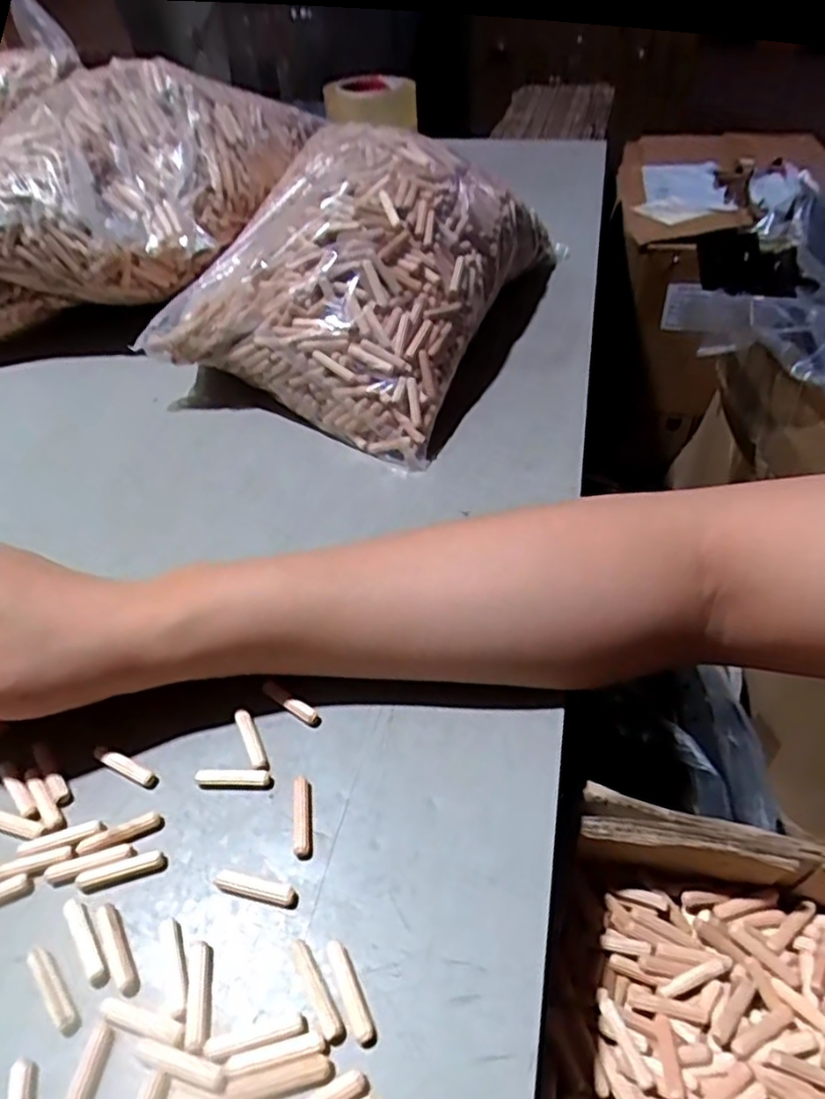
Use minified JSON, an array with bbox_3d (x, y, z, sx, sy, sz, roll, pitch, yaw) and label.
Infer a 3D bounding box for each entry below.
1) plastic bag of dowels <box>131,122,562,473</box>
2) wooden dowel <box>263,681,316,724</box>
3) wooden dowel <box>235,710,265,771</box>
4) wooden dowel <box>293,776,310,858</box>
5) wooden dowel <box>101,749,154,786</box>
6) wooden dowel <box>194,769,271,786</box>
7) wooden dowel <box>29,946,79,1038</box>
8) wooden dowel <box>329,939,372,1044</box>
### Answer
[{"bbox_3d":[-0.039,-0.212,0.486,0.206,0.118,0.300,14,46,15],"label":"plastic bag of dowels"},{"bbox_3d":[-0.052,0.065,0.283,0.027,0.005,0.006,22,49,22],"label":"wooden dowel"},{"bbox_3d":[-0.066,0.077,0.271,0.006,0.004,0.027,-20,47,-18],"label":"wooden dowel"},{"bbox_3d":[-0.042,0.100,0.249,0.006,0.004,0.030,-6,45,-5],"label":"wooden dowel"},{"bbox_3d":[-0.114,0.087,0.265,0.025,0.004,0.006,20,48,20],"label":"wooden dowel"},{"bbox_3d":[-0.071,0.090,0.262,0.028,0.004,0.006,1,44,2],"label":"wooden dowel"},{"bbox_3d":[-0.115,0.140,0.212,0.006,0.004,0.030,-33,53,-29],"label":"wooden dowel"},{"bbox_3d":[-0.020,0.139,0.209,0.006,0.004,0.029,-18,47,-17],"label":"wooden dowel"}]

